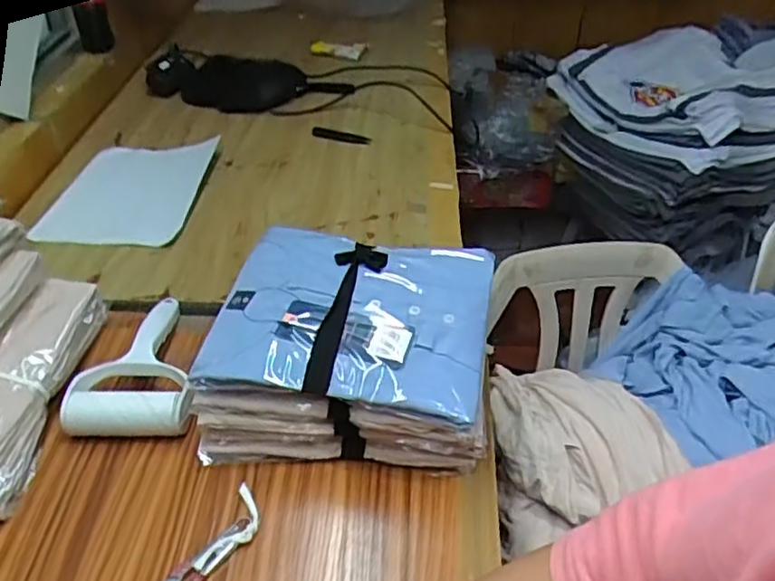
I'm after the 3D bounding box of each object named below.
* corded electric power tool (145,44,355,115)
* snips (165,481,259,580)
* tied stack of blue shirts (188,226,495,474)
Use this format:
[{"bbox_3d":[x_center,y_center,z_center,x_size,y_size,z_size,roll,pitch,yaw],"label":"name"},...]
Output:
[{"bbox_3d":[-0.249,-0.378,1.189,0.347,0.059,0.086,8,41,10],"label":"corded electric power tool"},{"bbox_3d":[-0.144,0.215,0.549,0.038,0.009,0.121,22,46,24],"label":"snips"},{"bbox_3d":[-0.032,0.053,0.652,0.257,0.119,0.215,4,41,5],"label":"tied stack of blue shirts"}]

